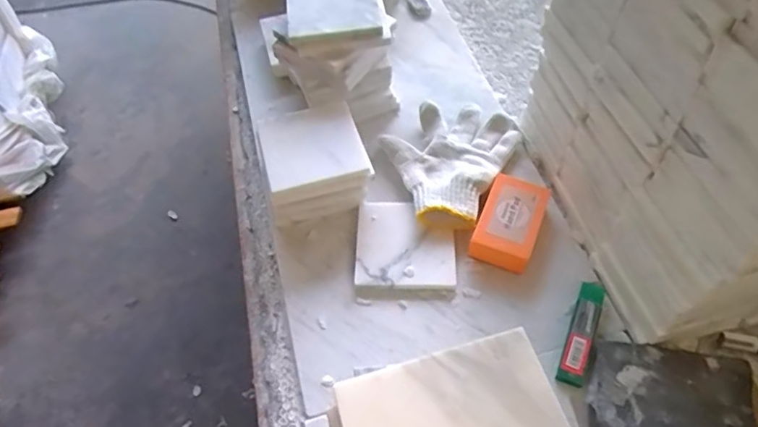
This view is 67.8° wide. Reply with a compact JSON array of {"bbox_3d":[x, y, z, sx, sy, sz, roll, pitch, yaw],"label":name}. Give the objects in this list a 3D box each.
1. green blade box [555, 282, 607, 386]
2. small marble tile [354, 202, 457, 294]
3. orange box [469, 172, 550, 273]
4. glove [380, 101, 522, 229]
[{"bbox_3d":[0.186,0.107,0.516,0.022,0.011,0.103,19,61,15],"label":"green blade box"},{"bbox_3d":[0.028,0.032,0.577,0.098,0.010,0.103,1,58,4],"label":"small marble tile"},{"bbox_3d":[0.134,0.009,0.574,0.059,0.028,0.102,19,61,15],"label":"orange box"},{"bbox_3d":[0.073,-0.067,0.629,0.129,0.032,0.178,23,62,17],"label":"glove"}]

